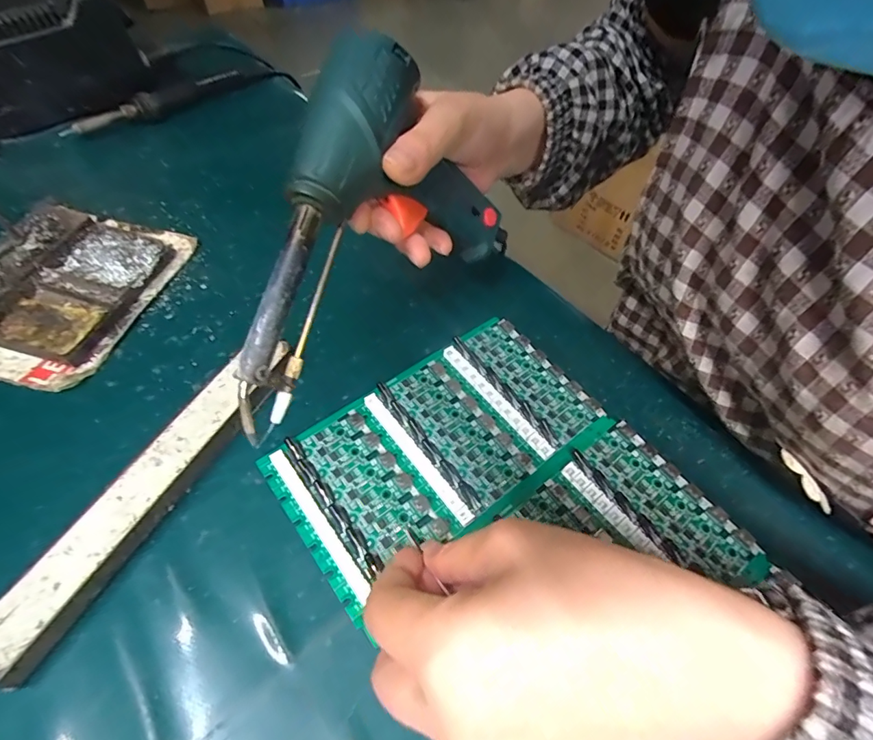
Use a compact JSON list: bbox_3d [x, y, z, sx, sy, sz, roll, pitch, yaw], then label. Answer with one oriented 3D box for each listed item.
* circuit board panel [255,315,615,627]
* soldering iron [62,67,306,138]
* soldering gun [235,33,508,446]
[{"bbox_3d":[0.004,0.040,0.272,0.187,0.006,0.106,-31,63,-23],"label":"circuit board panel"},{"bbox_3d":[-0.253,-0.280,0.464,0.234,0.026,0.022,-36,64,-27],"label":"soldering iron"},{"bbox_3d":[-0.045,-0.076,0.227,0.035,0.131,0.201,18,52,36],"label":"soldering gun"}]

